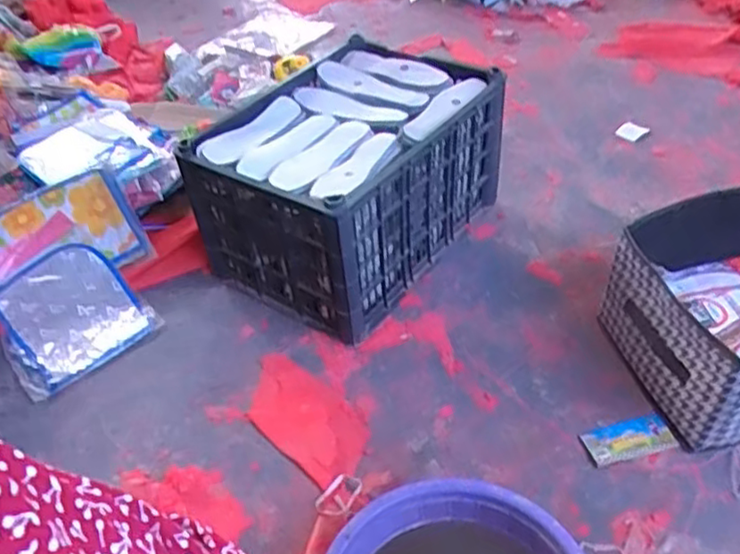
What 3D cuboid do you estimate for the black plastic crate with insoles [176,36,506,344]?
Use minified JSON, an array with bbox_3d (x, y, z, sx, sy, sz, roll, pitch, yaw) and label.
[{"bbox_3d":[-0.035,-0.180,1.230,0.357,0.301,0.466,25,50,29],"label":"black plastic crate with insoles"}]

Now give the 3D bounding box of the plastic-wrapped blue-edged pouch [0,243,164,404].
[{"bbox_3d":[-0.535,0.072,1.202,0.231,0.034,0.269,-37,64,-16],"label":"plastic-wrapped blue-edged pouch"}]

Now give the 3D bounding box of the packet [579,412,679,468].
[{"bbox_3d":[0.361,0.226,0.942,0.122,0.004,0.059,-12,43,-8],"label":"packet"}]

